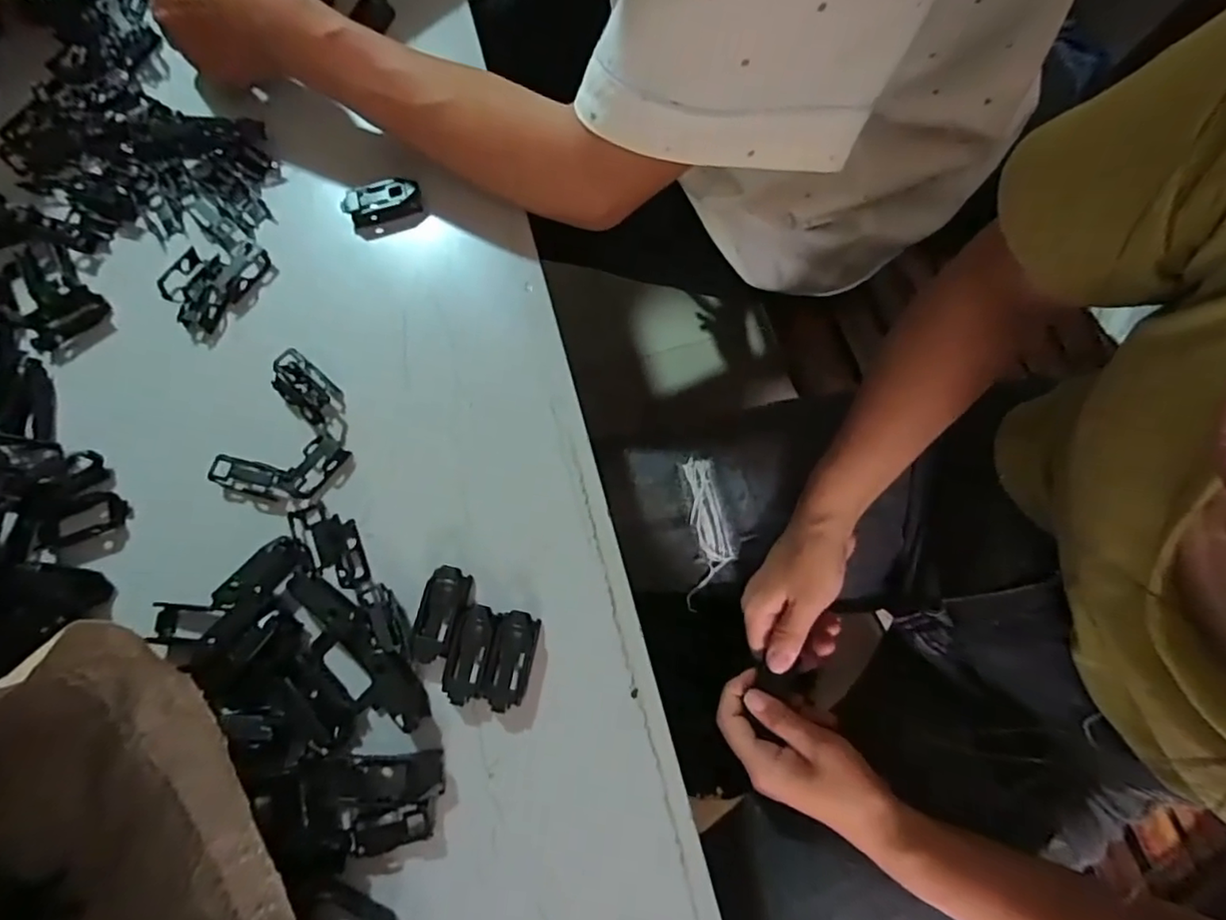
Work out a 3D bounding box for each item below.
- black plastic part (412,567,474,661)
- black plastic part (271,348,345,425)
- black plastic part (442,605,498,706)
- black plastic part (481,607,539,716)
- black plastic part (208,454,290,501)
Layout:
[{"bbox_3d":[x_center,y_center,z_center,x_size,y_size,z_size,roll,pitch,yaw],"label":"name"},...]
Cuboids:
[{"bbox_3d":[-0.095,0.084,0.332,0.025,0.008,0.050,18,77,6],"label":"black plastic part"},{"bbox_3d":[-0.186,-0.044,0.367,0.046,0.011,0.026,41,80,11],"label":"black plastic part"},{"bbox_3d":[-0.076,0.104,0.325,0.022,0.011,0.049,6,76,3],"label":"black plastic part"},{"bbox_3d":[-0.055,0.107,0.325,0.022,0.013,0.049,11,76,4],"label":"black plastic part"},{"bbox_3d":[-0.212,0.010,0.355,0.043,0.010,0.018,16,77,6],"label":"black plastic part"}]

